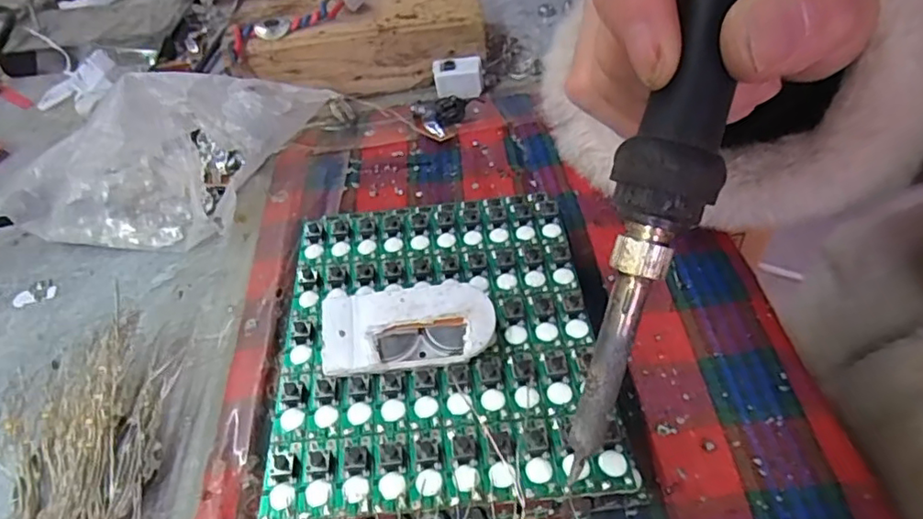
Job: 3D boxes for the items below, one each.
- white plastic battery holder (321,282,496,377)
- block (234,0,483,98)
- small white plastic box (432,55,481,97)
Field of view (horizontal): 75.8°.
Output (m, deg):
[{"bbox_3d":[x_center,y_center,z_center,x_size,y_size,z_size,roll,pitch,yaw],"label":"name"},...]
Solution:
[{"bbox_3d":[-0.016,0.021,0.179,0.050,0.010,0.024,-8,70,-3],"label":"white plastic battery holder"},{"bbox_3d":[-0.058,-0.137,0.356,0.134,0.042,0.080,-8,46,-2],"label":"block"},{"bbox_3d":[-0.002,-0.102,0.330,0.026,0.018,0.016,-4,46,2],"label":"small white plastic box"}]

